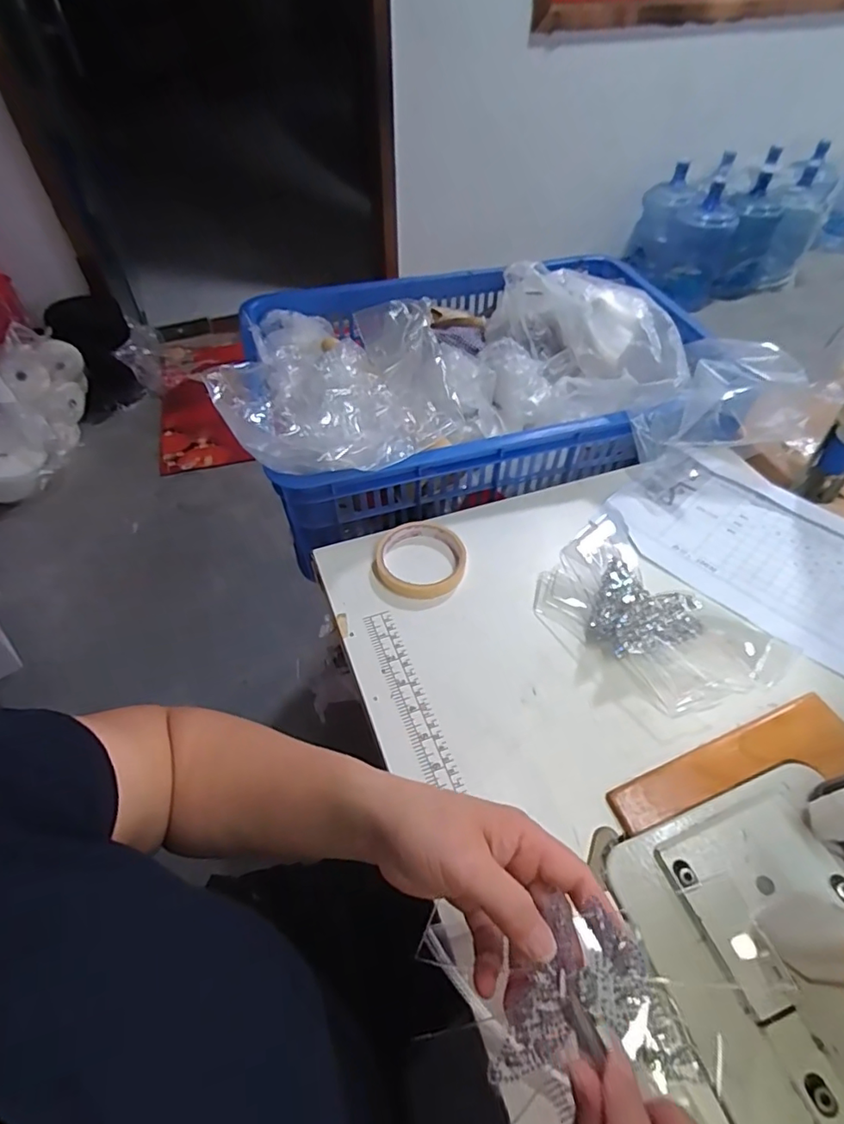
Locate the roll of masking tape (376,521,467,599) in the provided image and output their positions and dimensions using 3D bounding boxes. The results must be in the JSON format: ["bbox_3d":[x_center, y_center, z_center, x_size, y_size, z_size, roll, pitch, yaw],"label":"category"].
[{"bbox_3d":[-0.002,-0.004,0.558,0.088,0.015,0.092,0,50,0],"label":"roll of masking tape"}]

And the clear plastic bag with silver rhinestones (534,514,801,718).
[{"bbox_3d":[0.207,0.040,0.497,0.151,0.047,0.212,-31,57,-23],"label":"clear plastic bag with silver rhinestones"}]

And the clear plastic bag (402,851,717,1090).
[{"bbox_3d":[0.075,0.199,0.258,0.085,0.009,0.066,-10,62,11],"label":"clear plastic bag"}]

